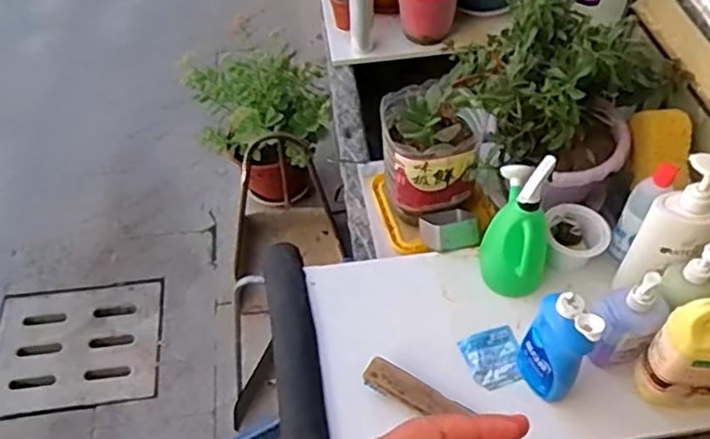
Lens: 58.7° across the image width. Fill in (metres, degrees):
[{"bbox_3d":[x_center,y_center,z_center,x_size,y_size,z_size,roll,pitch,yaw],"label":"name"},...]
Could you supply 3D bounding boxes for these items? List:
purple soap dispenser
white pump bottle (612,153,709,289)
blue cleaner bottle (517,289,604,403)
[{"bbox_3d":[0.369,0.139,0.858,0.078,0.170,0.063,33,58,25],"label":"purple soap dispenser"},{"bbox_3d":[0.446,0.021,0.884,0.071,0.243,0.083,-35,58,-25],"label":"white pump bottle"},{"bbox_3d":[0.262,0.169,0.830,0.048,0.185,0.081,-16,52,-12],"label":"blue cleaner bottle"}]

